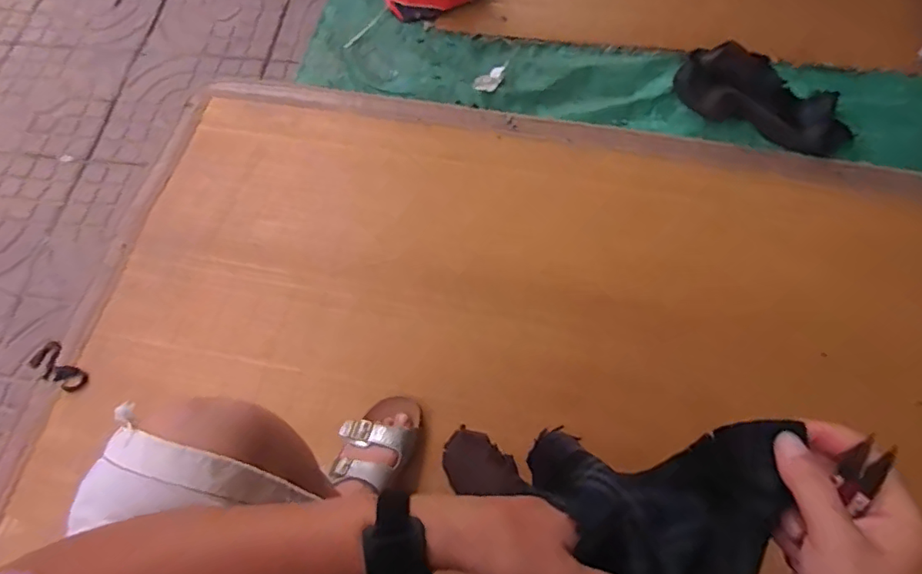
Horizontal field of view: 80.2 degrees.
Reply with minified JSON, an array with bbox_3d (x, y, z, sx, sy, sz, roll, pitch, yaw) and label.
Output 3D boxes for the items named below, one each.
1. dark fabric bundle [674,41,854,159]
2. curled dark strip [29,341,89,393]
[{"bbox_3d":[0.633,-0.401,1.131,0.350,0.080,0.166,25,68,12],"label":"dark fabric bundle"},{"bbox_3d":[-0.702,0.144,0.956,0.127,0.014,0.057,33,70,16],"label":"curled dark strip"}]

